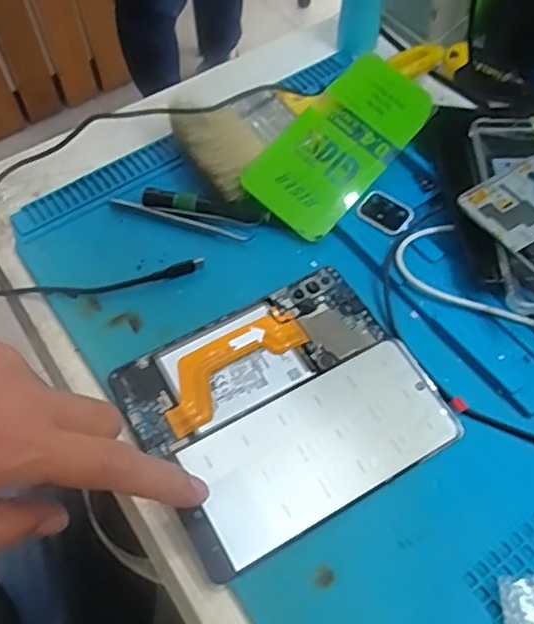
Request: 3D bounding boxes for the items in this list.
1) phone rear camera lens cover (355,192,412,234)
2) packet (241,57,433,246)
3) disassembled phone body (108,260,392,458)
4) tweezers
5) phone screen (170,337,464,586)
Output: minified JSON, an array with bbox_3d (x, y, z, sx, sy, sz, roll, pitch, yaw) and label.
[{"bbox_3d":[0.081,-0.069,0.429,0.036,0.005,0.028,35,65,22],"label":"phone rear camera lens cover"},{"bbox_3d":[0.053,-0.121,0.450,0.069,0.005,0.150,41,72,5],"label":"packet"},{"bbox_3d":[-0.011,0.026,0.378,0.157,0.005,0.067,-29,61,-15],"label":"disassembled phone body"},{"bbox_3d":[-0.060,-0.065,0.436,0.106,0.007,0.014,12,59,10],"label":"tweezers"},{"bbox_3d":[0.026,0.075,0.348,0.158,0.004,0.071,-27,65,-16],"label":"phone screen"}]

